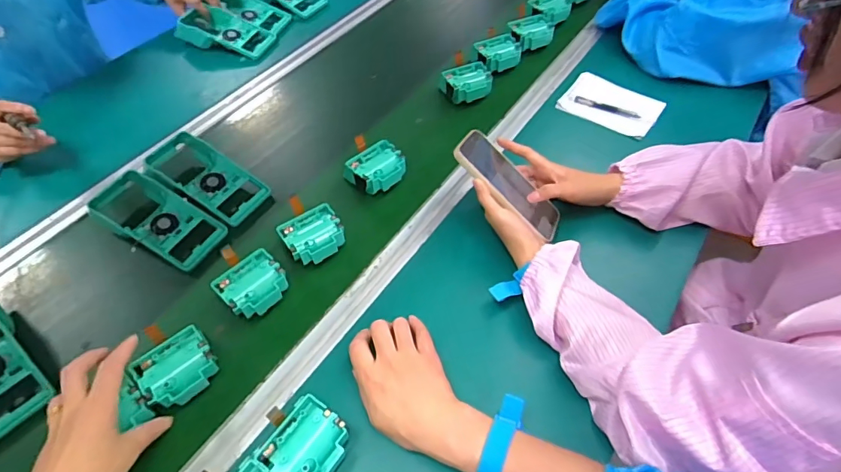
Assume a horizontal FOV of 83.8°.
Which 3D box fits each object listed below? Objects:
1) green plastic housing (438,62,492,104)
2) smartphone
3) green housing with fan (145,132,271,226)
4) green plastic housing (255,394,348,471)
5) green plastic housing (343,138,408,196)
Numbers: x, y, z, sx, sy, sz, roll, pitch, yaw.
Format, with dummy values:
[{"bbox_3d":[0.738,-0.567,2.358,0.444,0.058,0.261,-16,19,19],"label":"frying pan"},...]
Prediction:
[{"bbox_3d":[0.082,-0.262,0.814,0.081,0.043,0.081,-21,54,-11],"label":"green plastic housing"},{"bbox_3d":[0.115,-0.066,0.601,0.164,0.012,0.089,46,45,-1],"label":"smartphone"},{"bbox_3d":[-0.320,-0.085,0.700,0.193,0.043,0.089,32,59,13],"label":"green housing with fan"},{"bbox_3d":[-0.105,0.203,0.450,0.066,0.039,0.070,28,60,23],"label":"green plastic housing"},{"bbox_3d":[-0.063,-0.097,0.686,0.076,0.033,0.067,-36,59,-21],"label":"green plastic housing"}]

